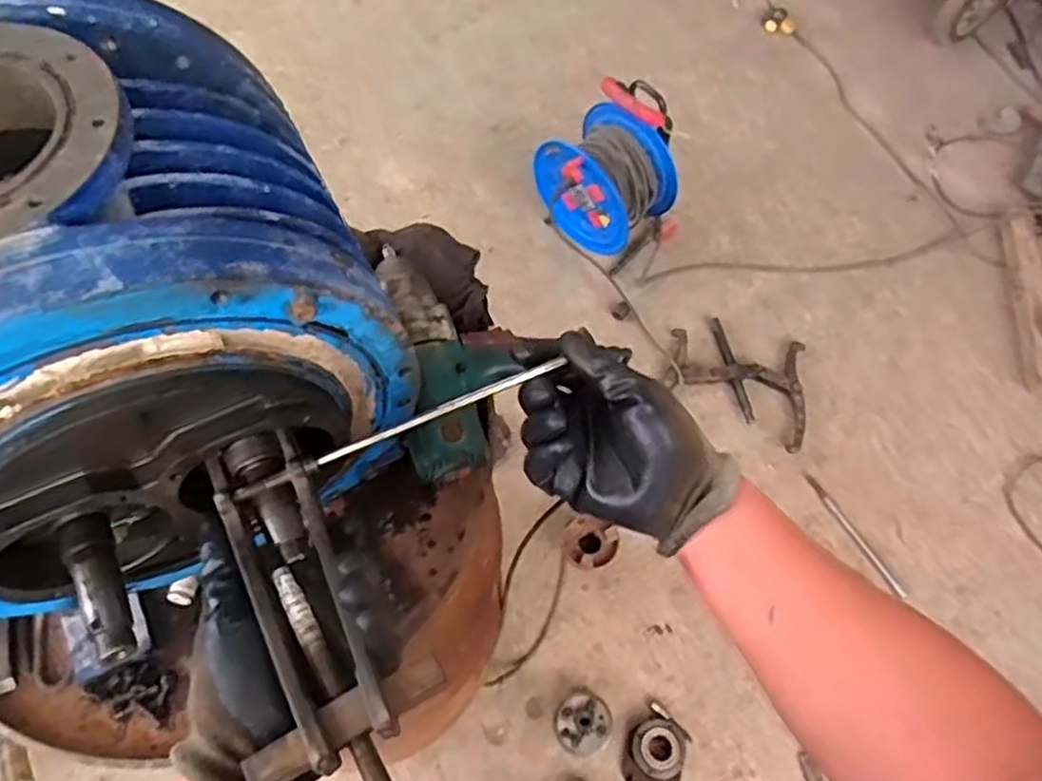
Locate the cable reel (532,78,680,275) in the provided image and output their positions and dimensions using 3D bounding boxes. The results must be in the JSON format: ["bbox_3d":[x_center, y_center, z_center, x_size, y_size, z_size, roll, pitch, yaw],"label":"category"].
[{"bbox_3d":[0.218,-0.536,1.801,0.210,0.362,0.300,-37,69,-17],"label":"cable reel"}]

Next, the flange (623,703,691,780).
[{"bbox_3d":[0.256,0.684,1.403,0.109,0.032,0.148,20,64,10],"label":"flange"}]

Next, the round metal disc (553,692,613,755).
[{"bbox_3d":[0.115,0.630,1.404,0.105,0.049,0.100,0,63,0],"label":"round metal disc"}]

